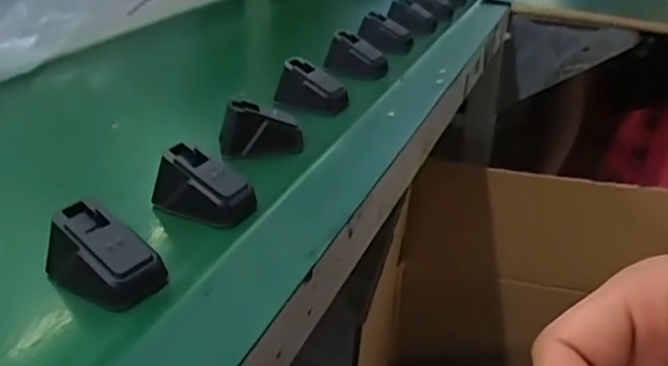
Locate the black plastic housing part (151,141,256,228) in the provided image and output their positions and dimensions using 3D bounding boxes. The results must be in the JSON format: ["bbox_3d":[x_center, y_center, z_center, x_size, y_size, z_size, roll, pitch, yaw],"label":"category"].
[{"bbox_3d":[-0.093,0.001,0.438,0.068,0.041,0.034,16,33,26],"label":"black plastic housing part"}]

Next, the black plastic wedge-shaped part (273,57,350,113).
[{"bbox_3d":[-0.021,-0.097,0.622,0.070,0.040,0.037,12,32,20],"label":"black plastic wedge-shaped part"}]

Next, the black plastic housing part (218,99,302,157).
[{"bbox_3d":[-0.064,-0.046,0.530,0.068,0.046,0.026,-4,30,-6],"label":"black plastic housing part"}]

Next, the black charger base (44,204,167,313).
[{"bbox_3d":[-0.134,0.043,0.361,0.068,0.040,0.041,15,33,25],"label":"black charger base"}]

